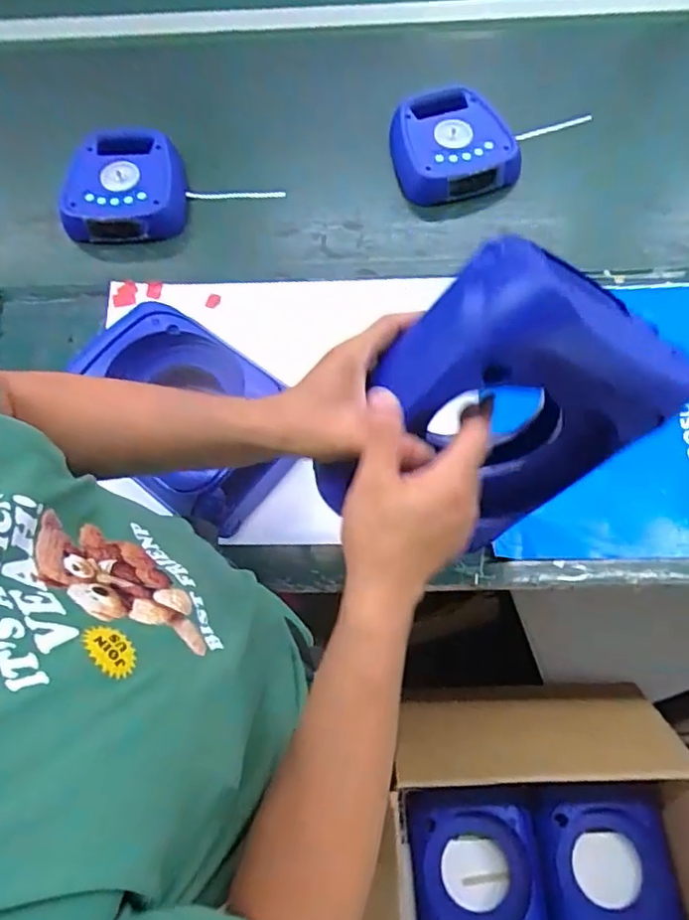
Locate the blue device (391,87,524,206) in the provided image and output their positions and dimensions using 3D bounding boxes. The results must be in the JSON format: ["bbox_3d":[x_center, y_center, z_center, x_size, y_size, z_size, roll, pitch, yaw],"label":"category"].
[{"bbox_3d":[0.142,-0.431,0.837,0.161,0.074,0.154,-18,68,-5],"label":"blue device"}]

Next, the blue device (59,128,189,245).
[{"bbox_3d":[-0.283,-0.353,0.813,0.155,0.067,0.156,6,68,5],"label":"blue device"}]

